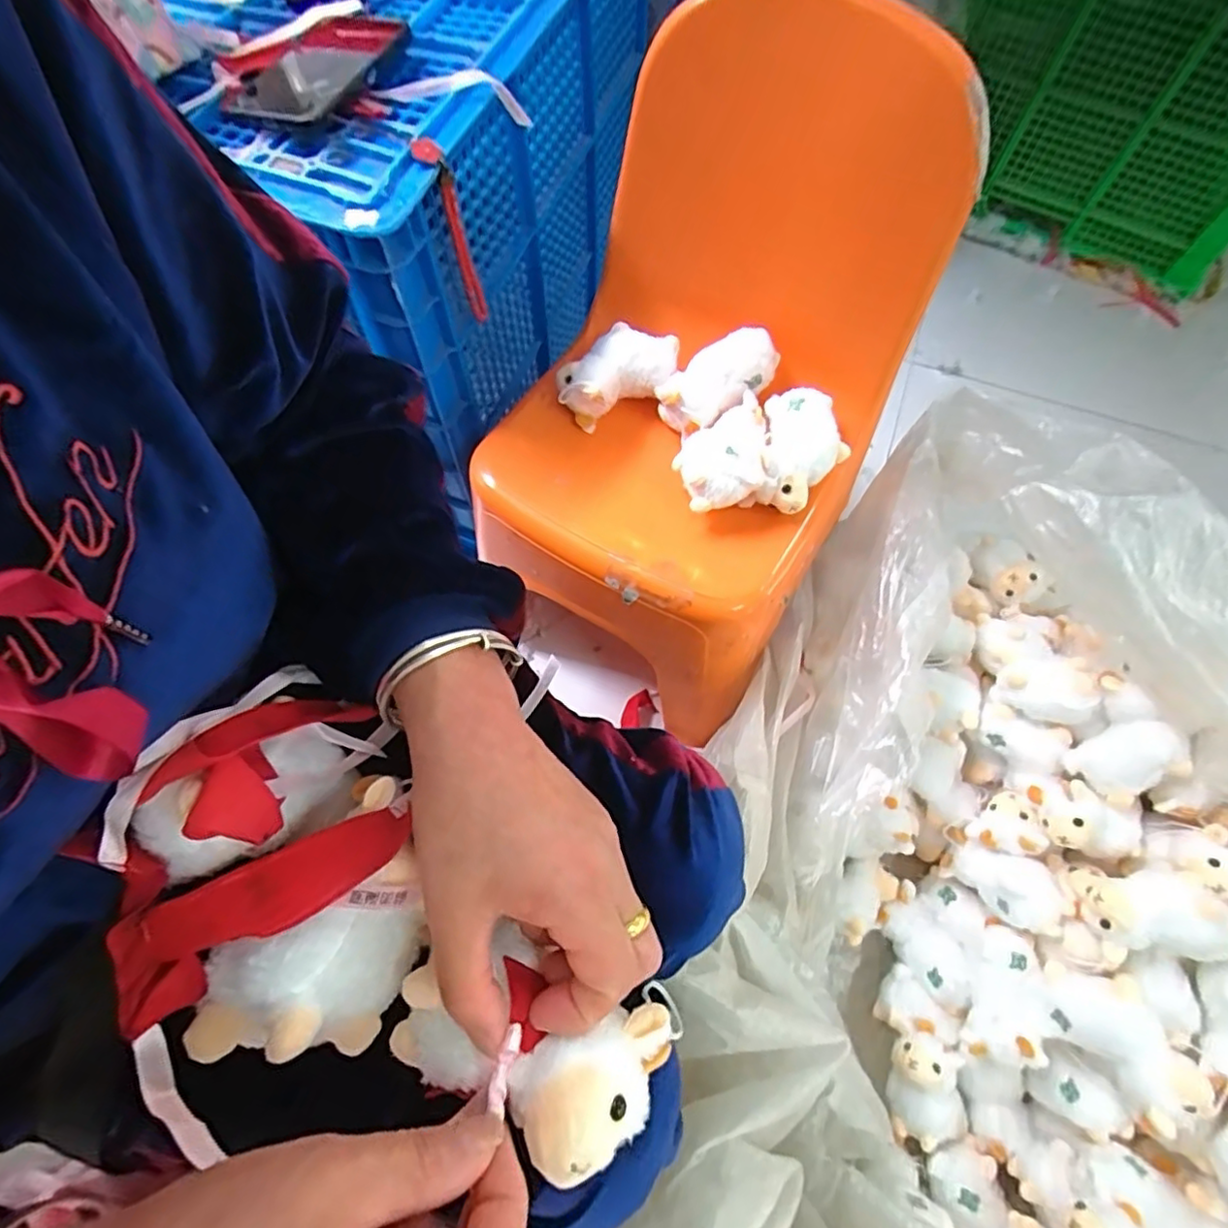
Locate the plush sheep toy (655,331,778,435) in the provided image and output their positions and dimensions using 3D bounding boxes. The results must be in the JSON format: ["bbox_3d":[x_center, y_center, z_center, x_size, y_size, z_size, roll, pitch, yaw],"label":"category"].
[{"bbox_3d":[0.100,-0.230,0.606,0.123,0.052,0.070,-31,68,14],"label":"plush sheep toy"}]

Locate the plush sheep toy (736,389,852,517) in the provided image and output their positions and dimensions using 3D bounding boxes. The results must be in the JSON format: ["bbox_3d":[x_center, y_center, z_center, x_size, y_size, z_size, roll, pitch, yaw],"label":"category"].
[{"bbox_3d":[0.175,-0.148,0.589,0.083,0.060,0.113,12,66,4],"label":"plush sheep toy"}]

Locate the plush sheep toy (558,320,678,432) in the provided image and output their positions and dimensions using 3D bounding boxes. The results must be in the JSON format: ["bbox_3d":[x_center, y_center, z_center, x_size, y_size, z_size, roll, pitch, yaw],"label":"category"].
[{"bbox_3d":[0.004,-0.239,0.633,0.128,0.066,0.075,-15,67,-7],"label":"plush sheep toy"}]

